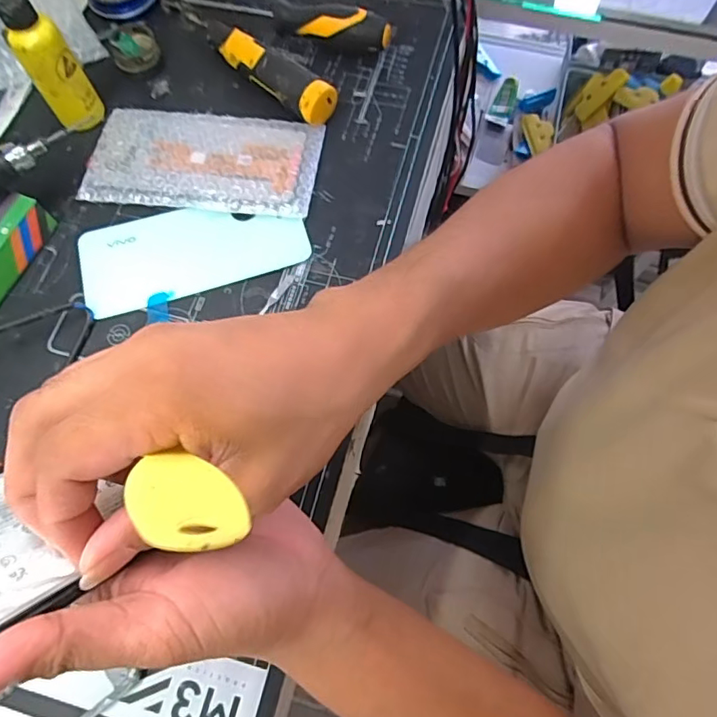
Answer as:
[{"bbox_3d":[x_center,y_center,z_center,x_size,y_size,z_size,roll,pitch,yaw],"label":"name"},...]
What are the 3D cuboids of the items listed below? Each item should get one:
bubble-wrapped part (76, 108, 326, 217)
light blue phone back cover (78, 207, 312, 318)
[{"bbox_3d":[-0.117,-0.153,0.399,0.170,0.011,0.088,5,70,3],"label":"bubble-wrapped part"},{"bbox_3d":[-0.121,-0.081,0.382,0.162,0.006,0.065,-16,81,-1],"label":"light blue phone back cover"}]

